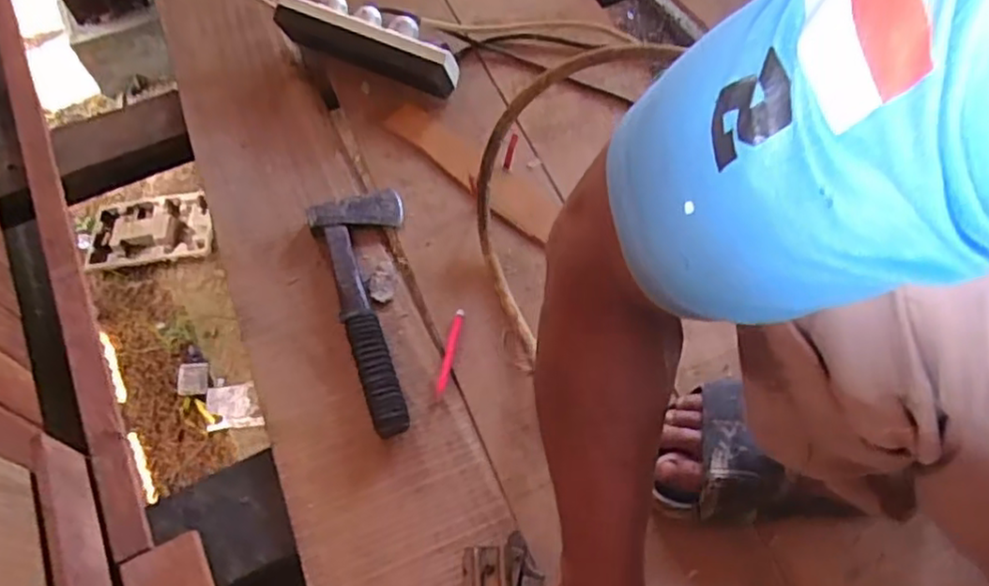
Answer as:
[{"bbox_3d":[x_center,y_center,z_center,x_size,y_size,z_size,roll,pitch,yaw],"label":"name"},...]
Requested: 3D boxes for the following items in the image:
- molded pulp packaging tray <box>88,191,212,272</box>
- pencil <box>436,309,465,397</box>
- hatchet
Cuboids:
[{"bbox_3d":[-0.889,-0.162,1.762,0.311,0.055,0.188,-8,61,-5],"label":"molded pulp packaging tray"},{"bbox_3d":[-0.043,0.058,0.680,0.010,0.004,0.091,10,62,7],"label":"pencil"},{"bbox_3d":[-0.126,0.011,0.697,0.095,0.027,0.282,-12,62,-5],"label":"hatchet"}]

